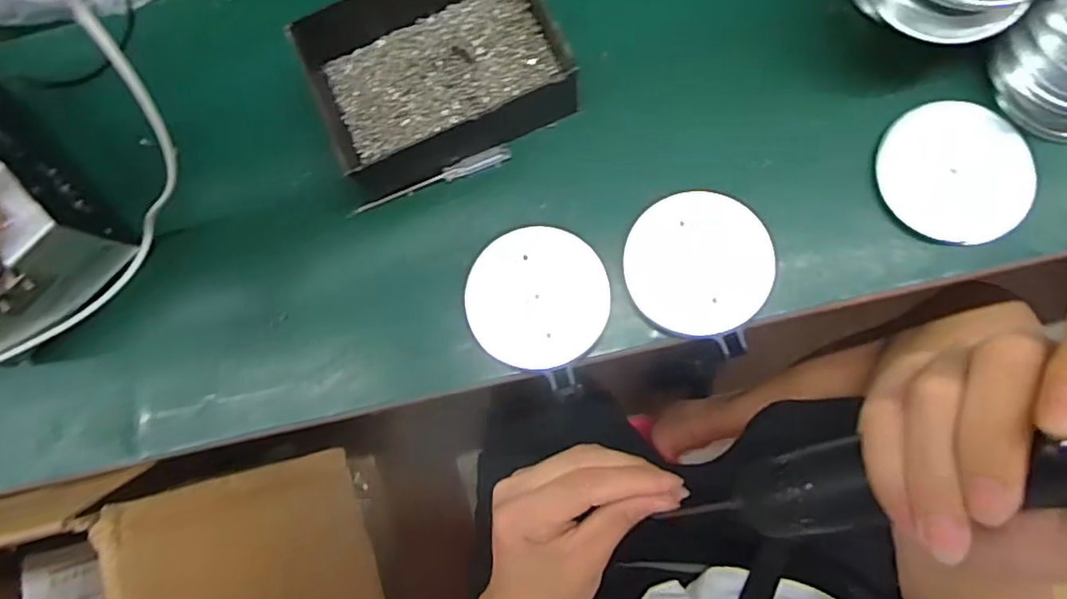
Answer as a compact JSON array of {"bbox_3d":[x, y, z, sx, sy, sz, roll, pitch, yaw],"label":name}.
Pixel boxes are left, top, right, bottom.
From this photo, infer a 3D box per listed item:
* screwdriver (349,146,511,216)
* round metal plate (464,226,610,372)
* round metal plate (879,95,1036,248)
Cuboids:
[{"bbox_3d":[-0.073,-0.085,0.425,0.118,0.006,0.010,-20,80,2],"label":"screwdriver"},{"bbox_3d":[0.003,-0.002,0.408,0.094,0.005,0.096,-1,81,5],"label":"round metal plate"},{"bbox_3d":[0.280,-0.084,0.396,0.092,0.006,0.099,-2,77,6],"label":"round metal plate"}]

